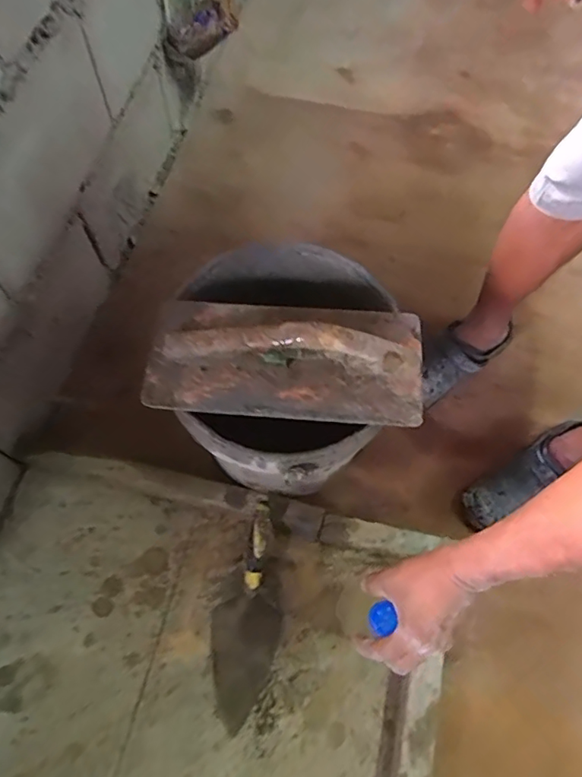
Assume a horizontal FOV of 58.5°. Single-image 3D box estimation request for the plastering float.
[{"bbox_3d":[-0.005,-0.052,0.597,0.320,0.080,0.155,5,65,2],"label":"plastering float"}]

